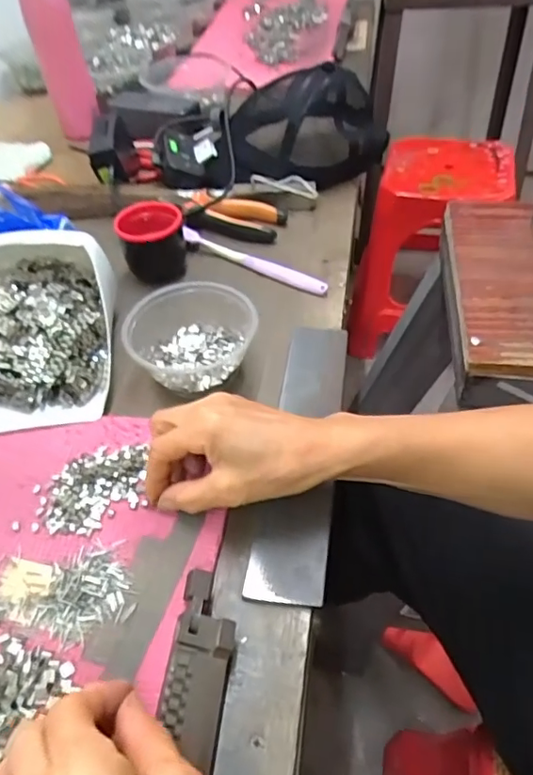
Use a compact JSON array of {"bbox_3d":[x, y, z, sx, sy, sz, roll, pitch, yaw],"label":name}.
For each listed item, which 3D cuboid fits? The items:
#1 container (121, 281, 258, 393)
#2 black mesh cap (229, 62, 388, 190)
[{"bbox_3d":[-0.063,-0.042,0.460,0.099,0.048,0.094,-3,47,3],"label":"container"},{"bbox_3d":[0.055,-0.327,0.667,0.180,0.090,0.184,2,47,7],"label":"black mesh cap"}]

